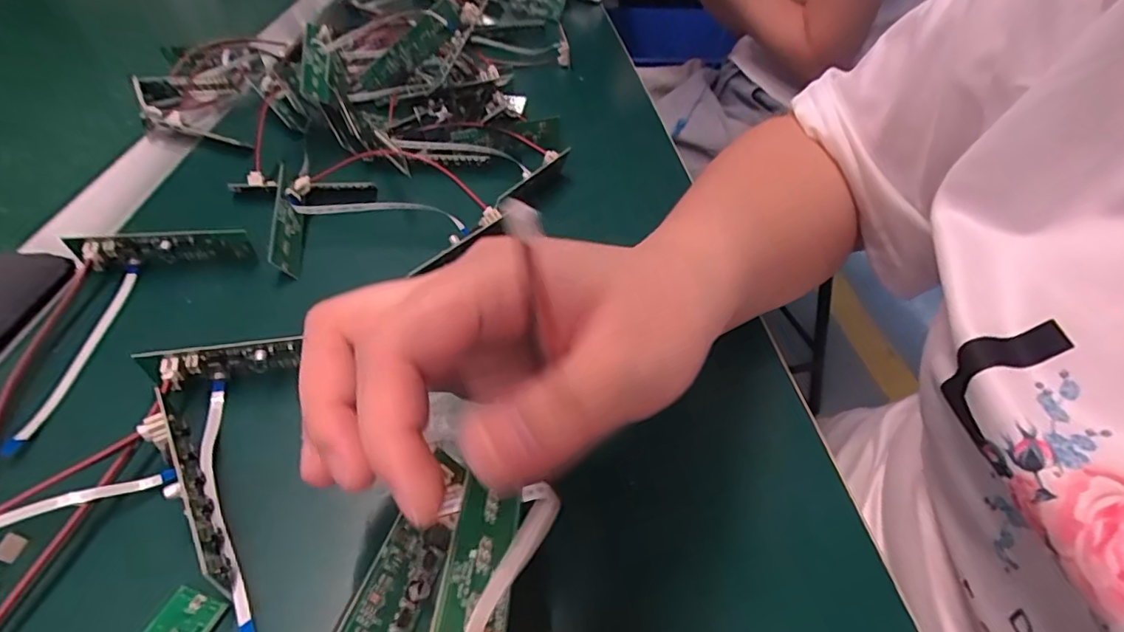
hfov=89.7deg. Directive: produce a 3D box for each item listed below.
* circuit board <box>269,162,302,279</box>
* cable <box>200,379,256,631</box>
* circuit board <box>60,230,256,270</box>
[{"bbox_3d":[-0.153,-0.055,0.316,0.006,0.018,0.083,-30,50,16],"label":"circuit board"},{"bbox_3d":[-0.119,0.062,0.199,0.009,0.009,0.113,-17,45,-23],"label":"cable"},{"bbox_3d":[-0.204,-0.033,0.289,0.082,0.022,0.008,-5,41,-10],"label":"circuit board"}]

